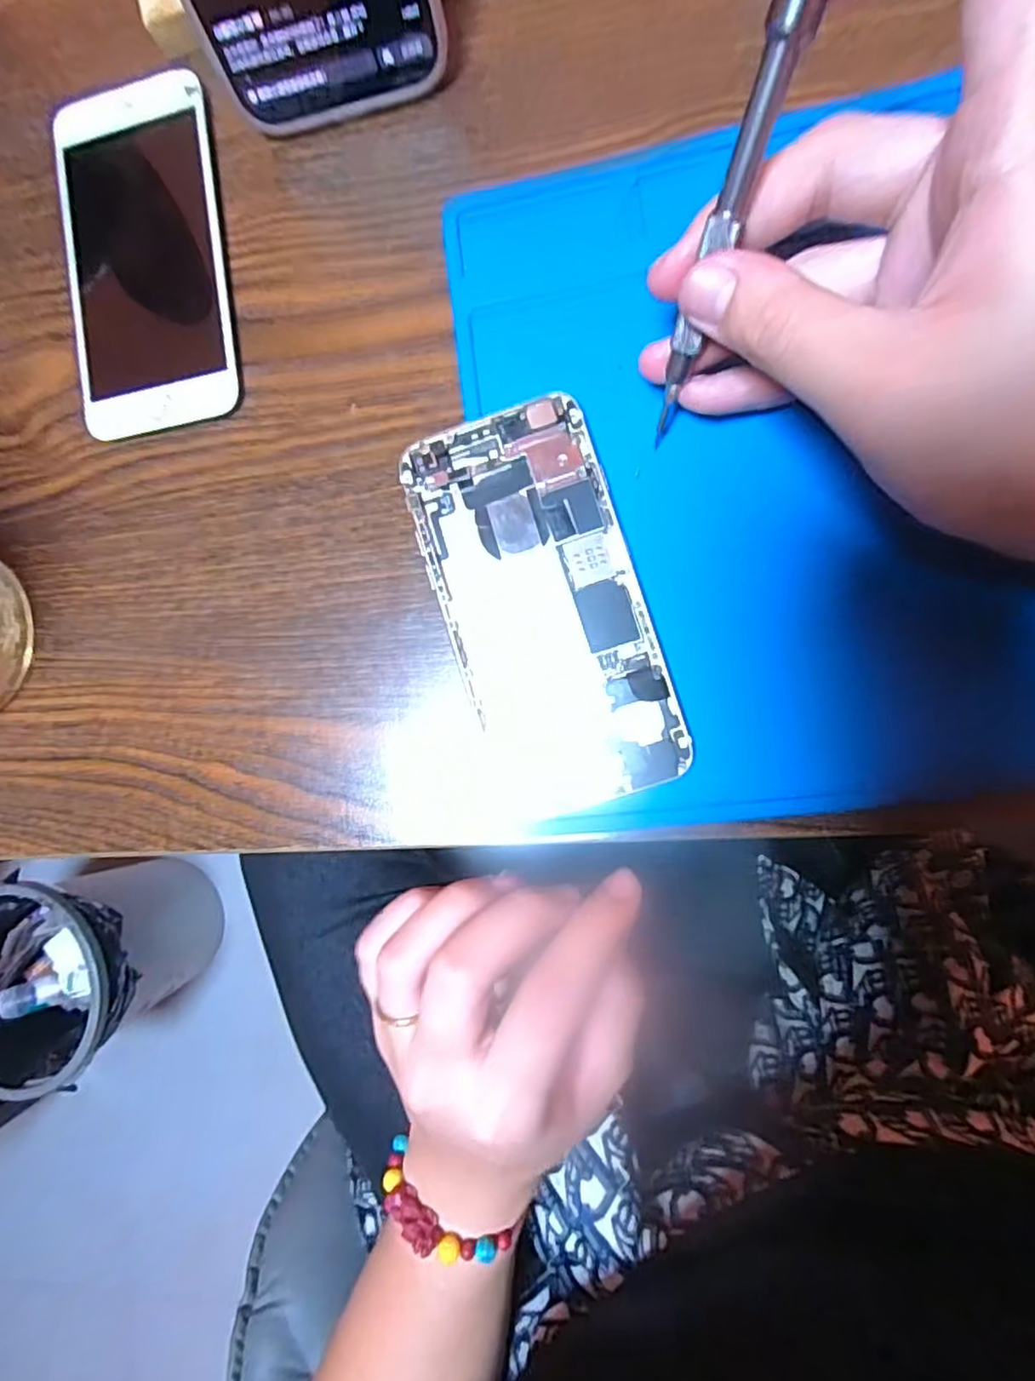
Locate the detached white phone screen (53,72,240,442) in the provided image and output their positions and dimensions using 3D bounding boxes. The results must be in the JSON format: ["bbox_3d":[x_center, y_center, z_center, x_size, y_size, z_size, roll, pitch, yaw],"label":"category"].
[{"bbox_3d":[-0.145,-0.166,0.252,0.064,0.011,0.132,-8,87,9],"label":"detached white phone screen"}]

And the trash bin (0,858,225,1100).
[{"bbox_3d":[-0.603,0.371,0.924,0.252,0.246,0.250,-4,88,7],"label":"trash bin"}]

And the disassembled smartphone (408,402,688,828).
[{"bbox_3d":[0.009,-0.029,0.223,0.064,0.010,0.134,-18,86,9],"label":"disassembled smartphone"}]

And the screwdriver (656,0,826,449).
[{"bbox_3d":[0.055,-0.117,0.181,0.010,0.103,0.009,23,50,9],"label":"screwdriver"}]

